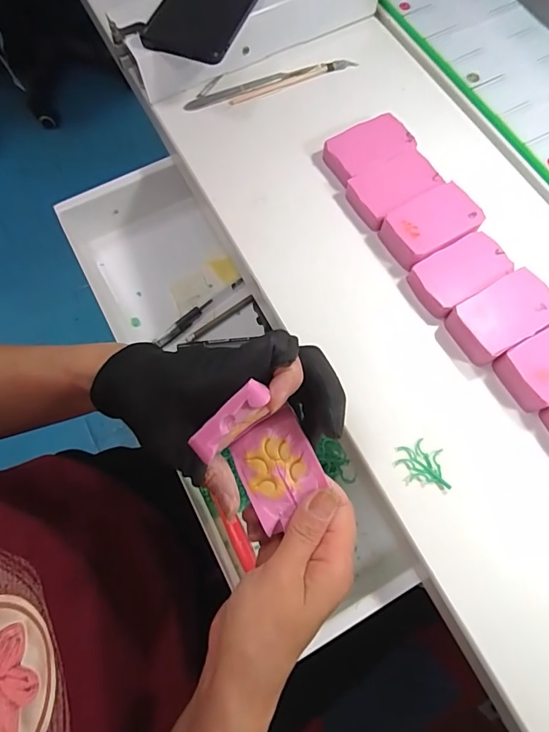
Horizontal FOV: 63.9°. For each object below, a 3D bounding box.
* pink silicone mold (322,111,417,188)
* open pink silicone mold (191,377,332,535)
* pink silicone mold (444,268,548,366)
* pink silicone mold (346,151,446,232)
[{"bbox_3d":[0.081,-0.187,0.383,0.072,0.018,0.046,-29,71,-8],"label":"pink silicone mold"},{"bbox_3d":[-0.002,0.049,0.237,0.052,0.071,0.056,-39,73,-11],"label":"open pink silicone mold"},{"bbox_3d":[0.169,-0.035,0.325,0.075,0.022,0.045,-29,71,-8],"label":"pink silicone mold"},{"bbox_3d":[0.101,-0.148,0.368,0.074,0.023,0.048,-28,71,-7],"label":"pink silicone mold"}]

